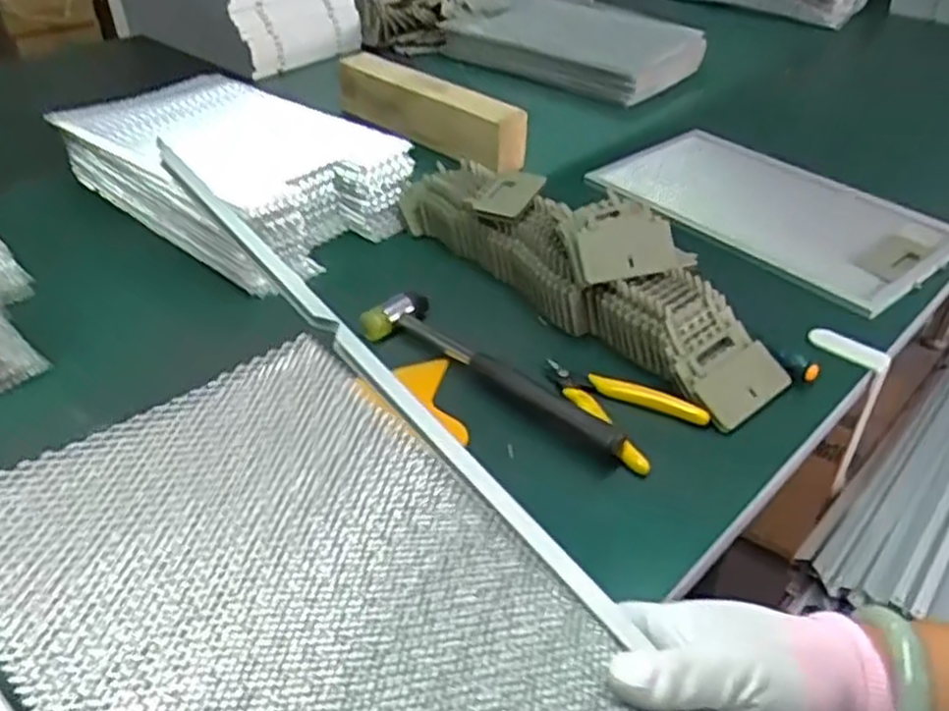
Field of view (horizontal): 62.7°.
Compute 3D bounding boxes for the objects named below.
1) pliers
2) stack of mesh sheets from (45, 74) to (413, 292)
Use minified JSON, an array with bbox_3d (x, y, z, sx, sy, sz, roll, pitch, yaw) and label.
[{"bbox_3d":[0.101,0.032,0.571,0.076,0.016,0.116,-29,47,-33],"label":"pliers"},{"bbox_3d":[-0.250,-0.191,0.808,0.357,0.082,0.210,27,44,28],"label":"stack of mesh sheets"}]

